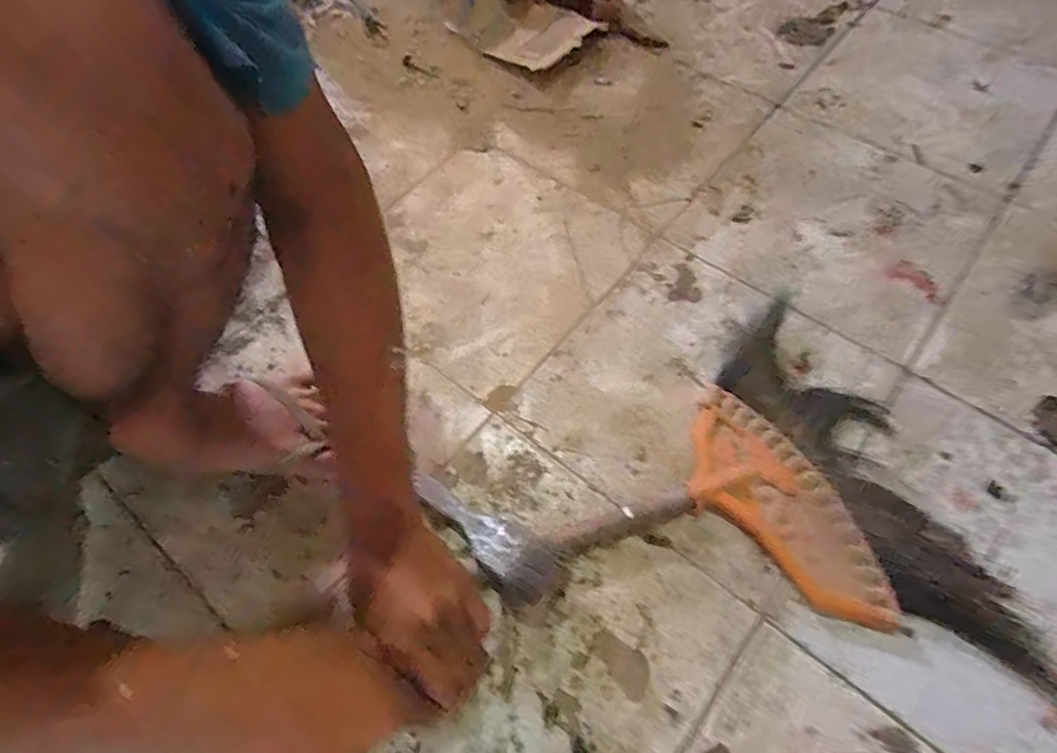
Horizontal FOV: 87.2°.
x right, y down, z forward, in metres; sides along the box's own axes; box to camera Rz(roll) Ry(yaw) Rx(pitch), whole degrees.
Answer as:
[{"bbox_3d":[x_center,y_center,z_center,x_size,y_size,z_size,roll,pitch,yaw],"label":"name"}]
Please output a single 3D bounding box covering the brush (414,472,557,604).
[{"bbox_3d":[-0.041,0.133,0.497,0.154,0.037,0.046,39,70,21],"label":"brush"}]

